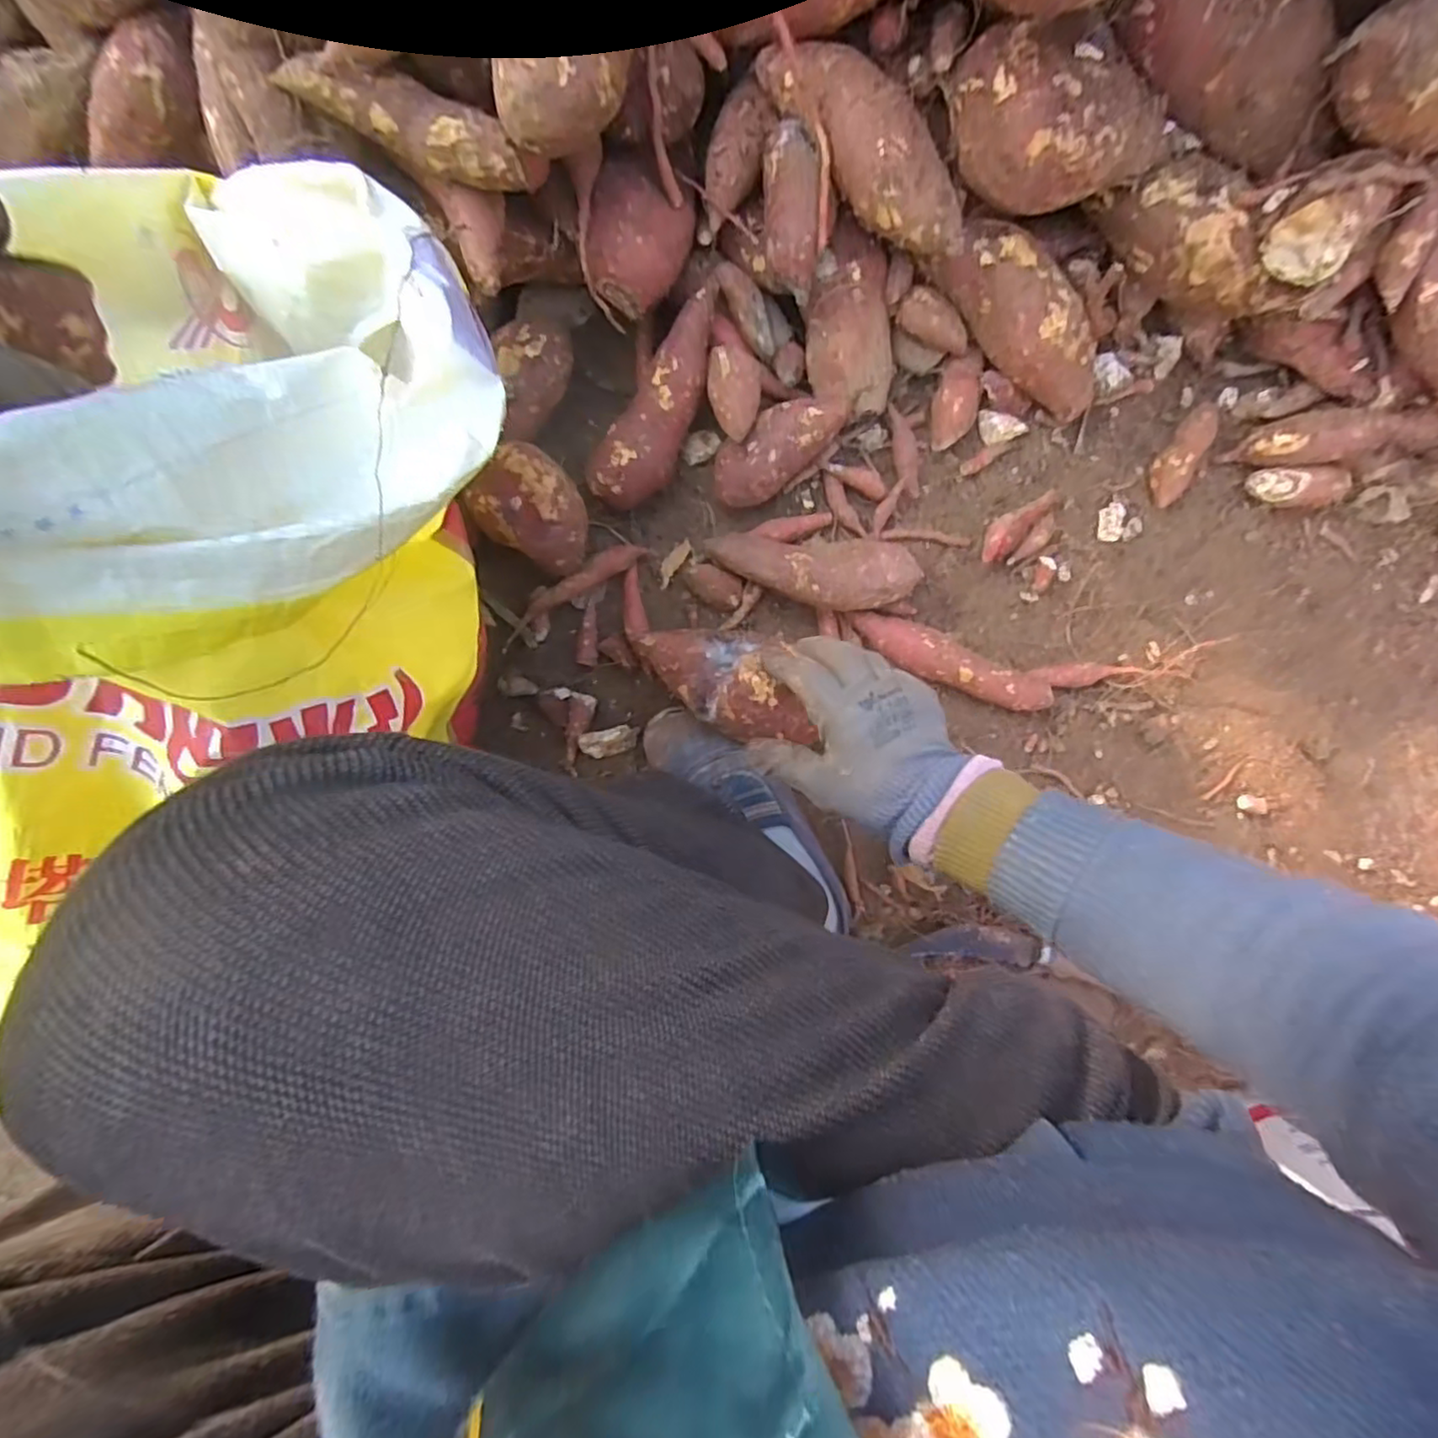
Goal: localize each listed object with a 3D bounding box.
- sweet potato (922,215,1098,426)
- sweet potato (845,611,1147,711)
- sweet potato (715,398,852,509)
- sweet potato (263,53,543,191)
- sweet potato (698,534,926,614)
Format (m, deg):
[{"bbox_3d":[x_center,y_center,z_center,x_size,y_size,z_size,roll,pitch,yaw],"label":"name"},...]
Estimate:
[{"bbox_3d":[0.224,-0.283,0.480,0.170,0.048,0.055,35,95,-25],"label":"sweet potato"},{"bbox_3d":[0.221,-0.041,0.548,0.228,0.032,0.051,12,96,-1],"label":"sweet potato"},{"bbox_3d":[0.043,-0.210,0.517,0.107,0.046,0.055,-36,95,3],"label":"sweet potato"},{"bbox_3d":[-0.165,-0.328,0.368,0.137,0.036,0.038,7,96,-22],"label":"sweet potato"},{"bbox_3d":[0.074,-0.116,0.534,0.159,0.047,0.055,2,96,0],"label":"sweet potato"}]

